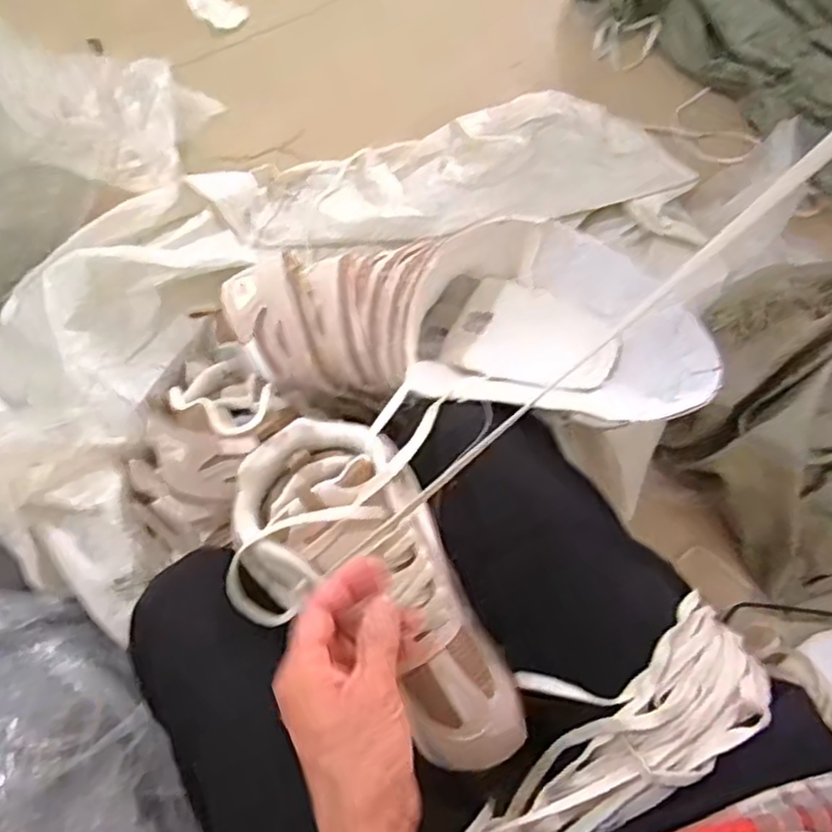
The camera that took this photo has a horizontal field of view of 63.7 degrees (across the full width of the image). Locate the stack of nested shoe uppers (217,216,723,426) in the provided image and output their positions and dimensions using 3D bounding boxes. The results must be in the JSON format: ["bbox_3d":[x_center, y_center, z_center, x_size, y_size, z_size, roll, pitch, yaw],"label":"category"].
[{"bbox_3d":[0.030,-0.072,0.546,0.379,0.104,0.158,10,71,4],"label":"stack of nested shoe uppers"}]

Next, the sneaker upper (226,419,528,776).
[{"bbox_3d":[-0.022,0.110,0.423,0.108,0.051,0.243,-35,81,-11],"label":"sneaker upper"}]

